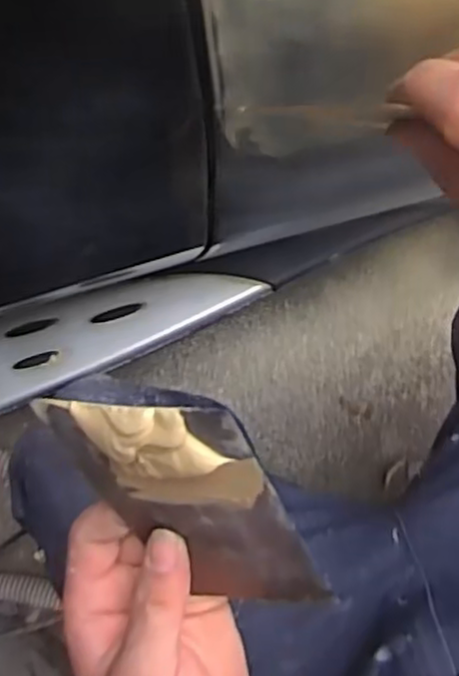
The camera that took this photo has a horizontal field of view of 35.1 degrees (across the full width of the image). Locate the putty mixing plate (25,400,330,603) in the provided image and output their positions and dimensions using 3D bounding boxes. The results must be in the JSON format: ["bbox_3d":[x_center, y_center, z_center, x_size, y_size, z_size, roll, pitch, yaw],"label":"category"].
[{"bbox_3d":[-0.011,0.069,0.278,0.069,0.135,0.009,-6,44,24],"label":"putty mixing plate"}]

